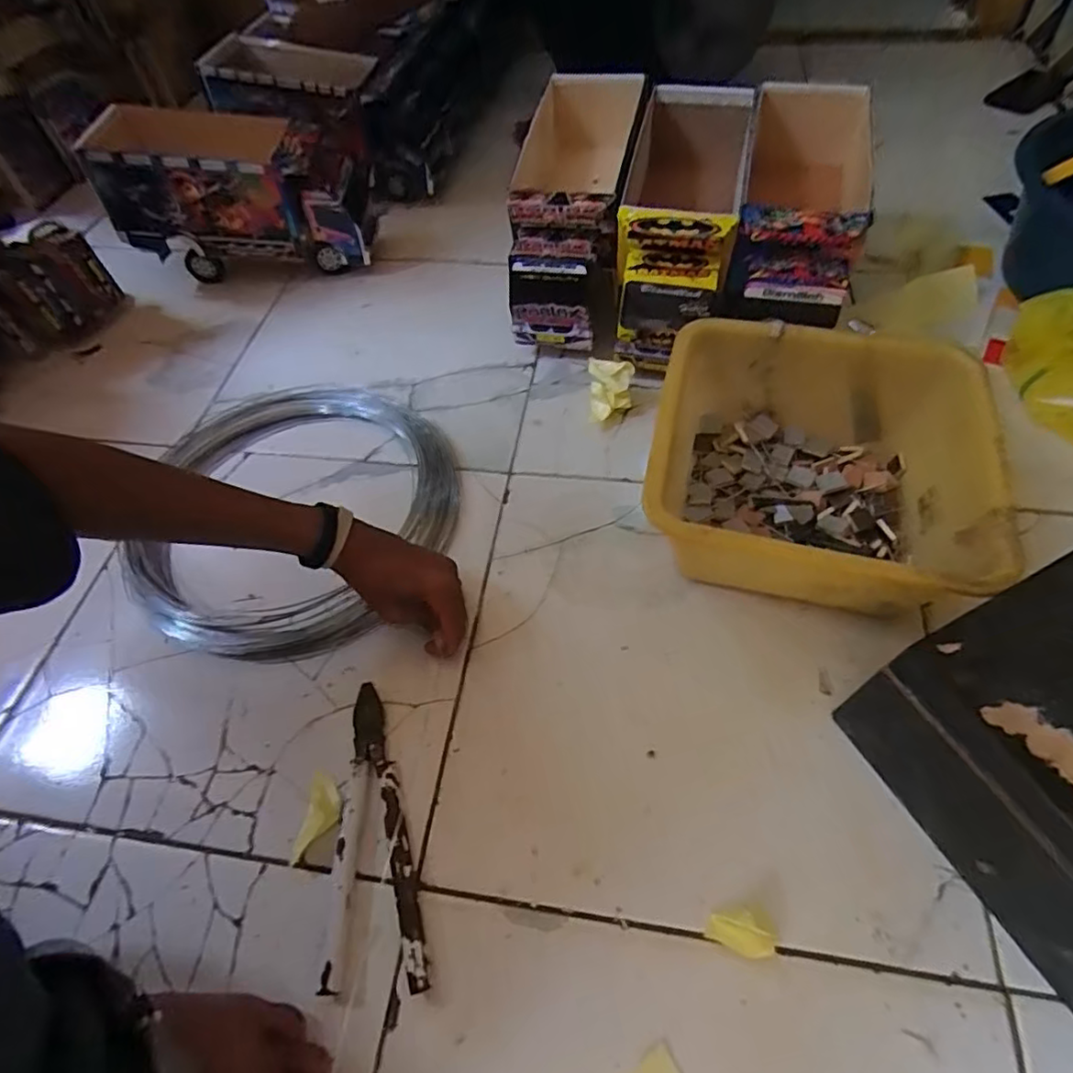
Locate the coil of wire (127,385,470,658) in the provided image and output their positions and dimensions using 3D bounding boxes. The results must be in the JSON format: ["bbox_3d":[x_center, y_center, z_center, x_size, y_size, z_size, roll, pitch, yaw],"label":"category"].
[{"bbox_3d":[-0.245,-0.037,0.643,0.322,0.034,0.346,-2,57,4],"label":"coil of wire"}]

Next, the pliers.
[{"bbox_3d":[-0.120,0.220,0.468,0.073,0.021,0.210,-6,57,1],"label":"pliers"}]

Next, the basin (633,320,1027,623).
[{"bbox_3d":[0.248,-0.054,0.555,0.280,0.127,0.250,12,59,12],"label":"basin"}]

